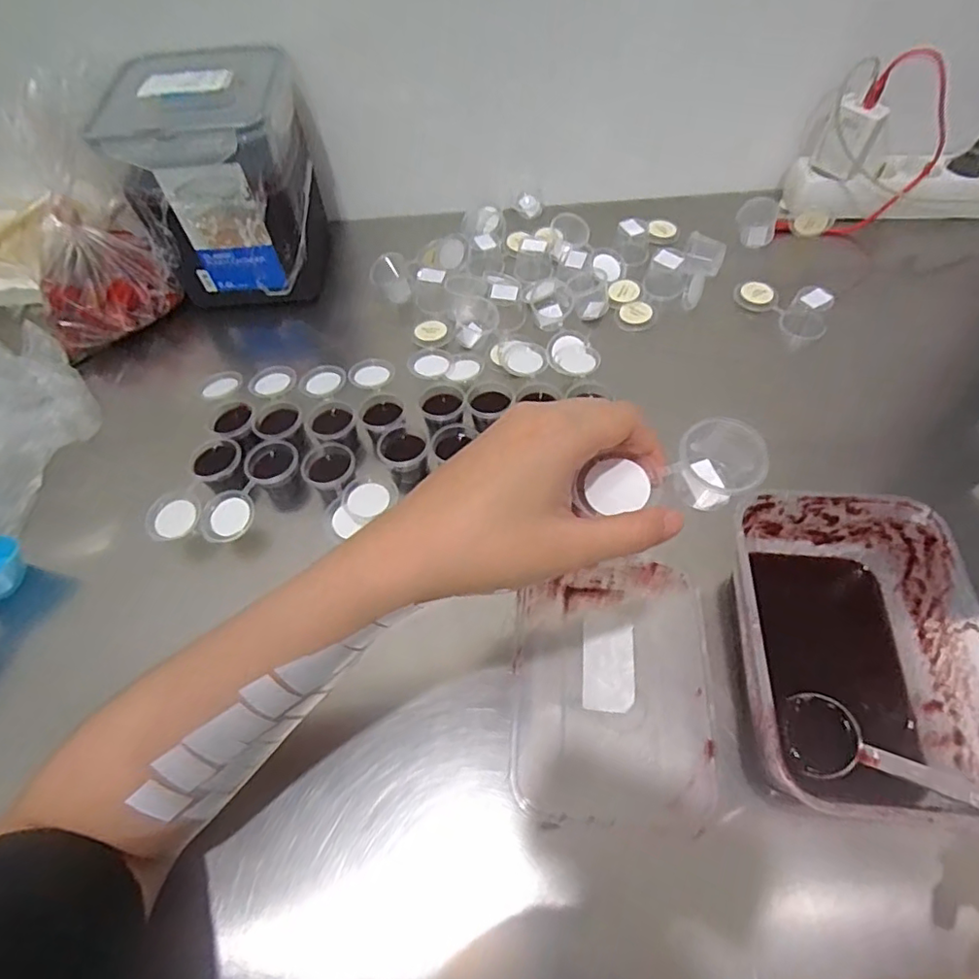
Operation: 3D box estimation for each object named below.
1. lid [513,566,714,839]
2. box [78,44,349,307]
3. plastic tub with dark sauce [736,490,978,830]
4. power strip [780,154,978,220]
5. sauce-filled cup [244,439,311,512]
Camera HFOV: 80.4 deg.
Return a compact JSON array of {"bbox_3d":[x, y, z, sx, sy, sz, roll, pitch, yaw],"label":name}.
[{"bbox_3d":[0.077,0.119,0.363,0.119,0.004,0.156,3,58,4],"label":"lid"},{"bbox_3d":[-0.236,-0.285,0.528,0.144,0.156,0.137,-6,58,-1],"label":"box"},{"bbox_3d":[0.205,0.093,0.332,0.131,0.074,0.168,6,58,6],"label":"plastic tub with dark sauce"},{"bbox_3d":[0.430,-0.305,0.587,0.241,0.041,0.062,-1,58,2],"label":"power strip"},{"bbox_3d":[-0.164,-0.009,0.457,0.037,0.050,0.038,-1,58,2],"label":"sauce-filled cup"}]

